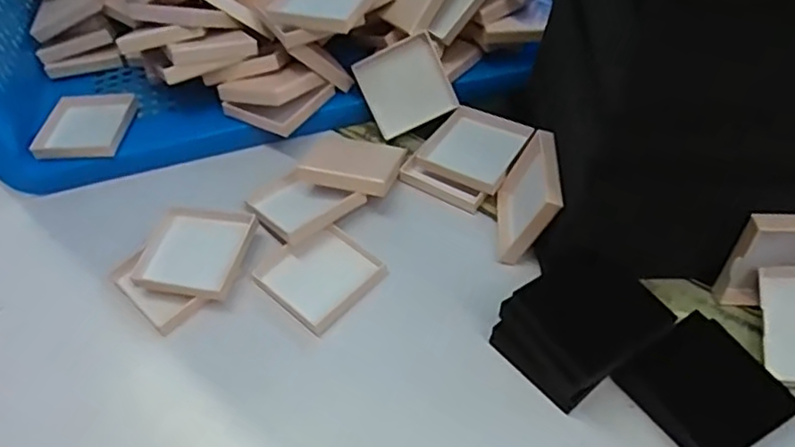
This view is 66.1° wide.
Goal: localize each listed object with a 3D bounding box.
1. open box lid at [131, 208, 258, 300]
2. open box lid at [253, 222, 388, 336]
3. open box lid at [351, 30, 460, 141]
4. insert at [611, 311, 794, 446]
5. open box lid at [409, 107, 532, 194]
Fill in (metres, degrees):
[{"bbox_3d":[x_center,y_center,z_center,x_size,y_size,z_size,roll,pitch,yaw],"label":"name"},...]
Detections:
[{"bbox_3d":[-0.157,0.020,0.479,0.080,0.011,0.078,10,52,12],"label":"open box lid"},{"bbox_3d":[-0.059,0.039,0.473,0.076,0.013,0.077,-38,57,-24],"label":"open box lid"},{"bbox_3d":[0.008,-0.127,0.564,0.075,0.019,0.075,-25,98,1],"label":"open box lid"},{"bbox_3d":[0.194,0.104,0.387,0.074,0.005,0.079,-36,55,-2],"label":"insert"},{"bbox_3d":[0.066,-0.067,0.526,0.082,0.016,0.072,27,71,28],"label":"open box lid"}]

